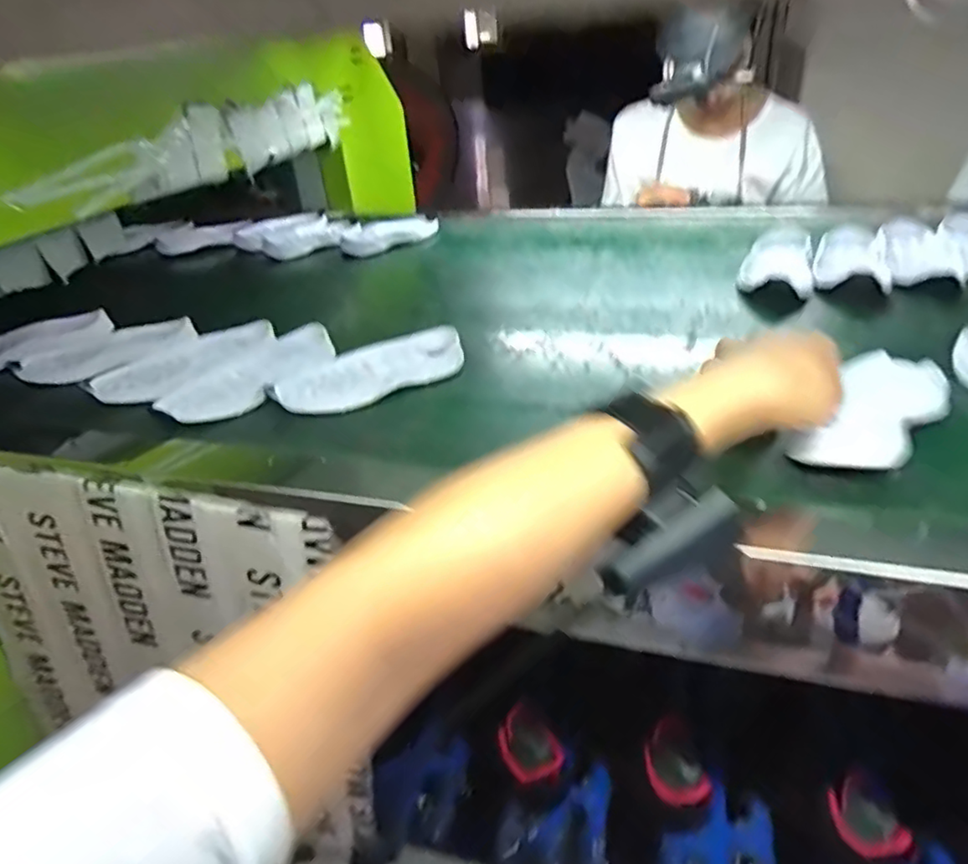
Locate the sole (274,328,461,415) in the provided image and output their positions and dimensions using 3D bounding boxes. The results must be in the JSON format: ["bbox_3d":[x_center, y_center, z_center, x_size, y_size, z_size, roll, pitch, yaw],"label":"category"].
[{"bbox_3d":[-0.094,-0.049,0.523,0.151,0.030,0.067,-20,36,-19],"label":"sole"}]

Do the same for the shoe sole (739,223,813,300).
[{"bbox_3d":[0.303,-0.174,0.644,0.068,0.030,0.162,9,36,23],"label":"shoe sole"}]

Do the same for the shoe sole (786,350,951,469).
[{"bbox_3d":[0.255,-0.018,0.402,0.059,0.018,0.159,24,41,39],"label":"shoe sole"}]

